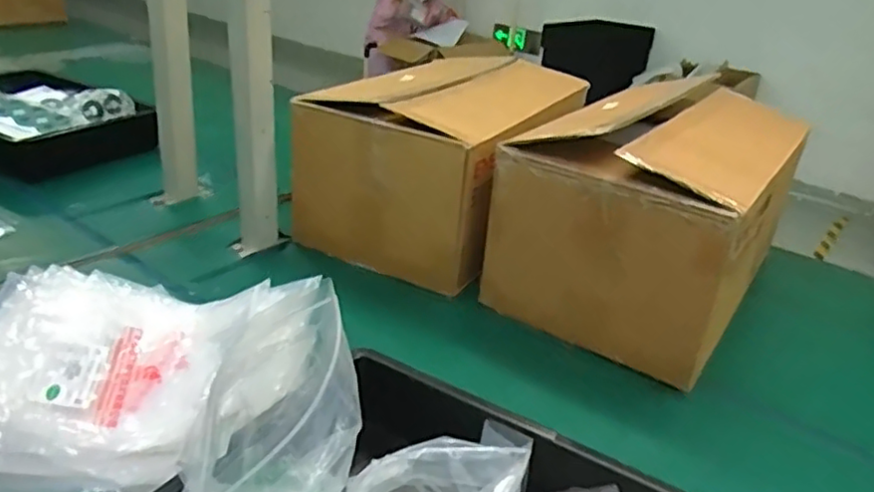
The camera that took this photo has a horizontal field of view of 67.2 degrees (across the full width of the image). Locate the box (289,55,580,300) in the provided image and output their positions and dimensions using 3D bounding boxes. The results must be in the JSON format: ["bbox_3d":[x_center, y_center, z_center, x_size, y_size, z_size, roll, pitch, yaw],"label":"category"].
[{"bbox_3d":[0.013,-0.144,1.056,0.315,0.234,0.435,17,30,22],"label":"box"}]

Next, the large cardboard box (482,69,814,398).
[{"bbox_3d":[0.282,-0.049,0.885,0.279,0.251,0.357,22,32,29],"label":"large cardboard box"}]

